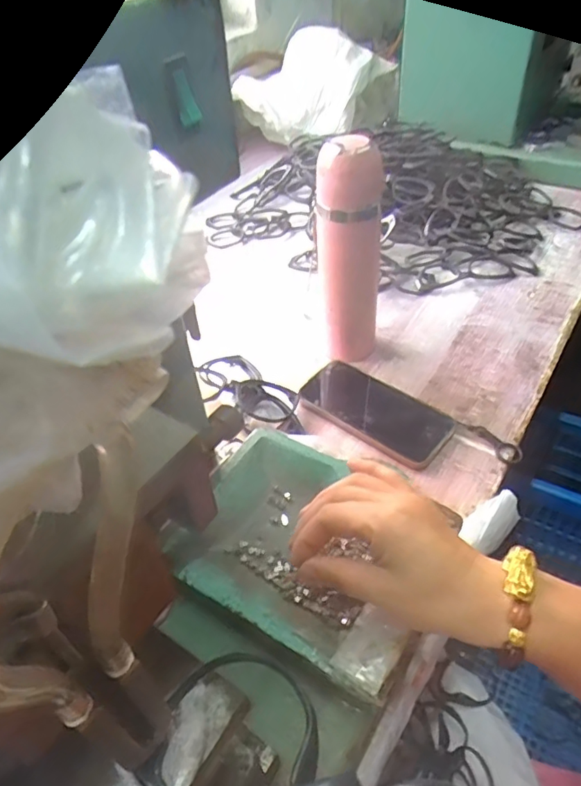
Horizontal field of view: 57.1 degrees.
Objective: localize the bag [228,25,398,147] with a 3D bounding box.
[{"bbox_3d":[0.026,-0.589,1.009,0.223,0.125,0.212,-31,50,-23],"label":"bag"}]

